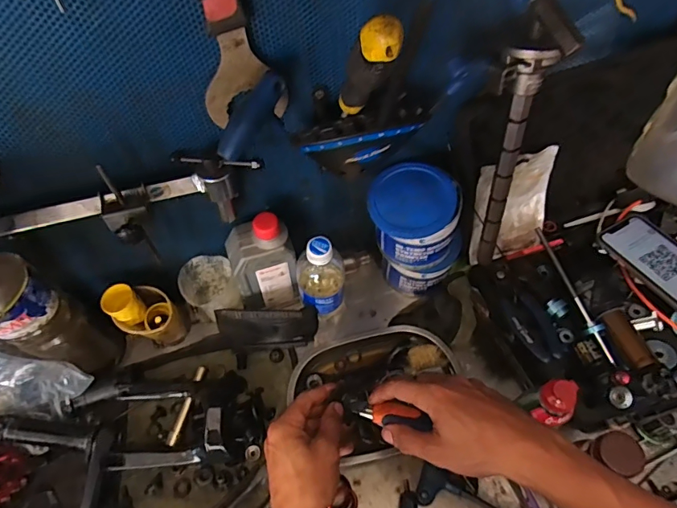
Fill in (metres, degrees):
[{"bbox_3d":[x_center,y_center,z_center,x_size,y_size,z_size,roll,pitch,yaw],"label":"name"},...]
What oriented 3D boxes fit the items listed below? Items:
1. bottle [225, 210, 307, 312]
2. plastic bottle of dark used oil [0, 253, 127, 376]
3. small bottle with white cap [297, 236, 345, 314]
[{"bbox_3d":[-0.099,0.015,0.591,0.078,0.179,0.058,-24,60,-13],"label":"bottle"},{"bbox_3d":[-0.325,0.087,0.520,0.061,0.237,0.076,24,62,16],"label":"plastic bottle of dark used oil"},{"bbox_3d":[-0.022,0.024,0.587,0.056,0.144,0.071,-7,58,-2],"label":"small bottle with white cap"}]

